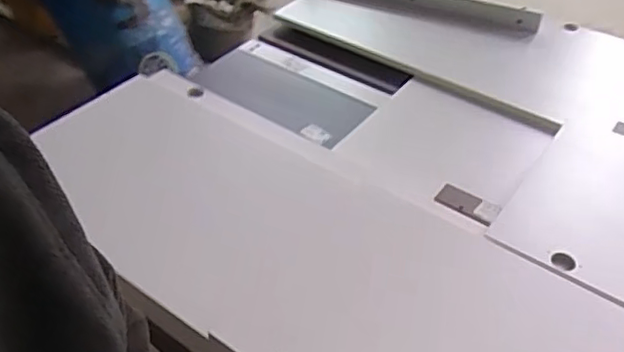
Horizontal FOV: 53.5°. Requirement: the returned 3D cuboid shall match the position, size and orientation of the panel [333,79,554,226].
[{"bbox_3d":[0.280,-0.066,1.355,0.379,0.226,0.039,27,18,18],"label":"panel"}]

